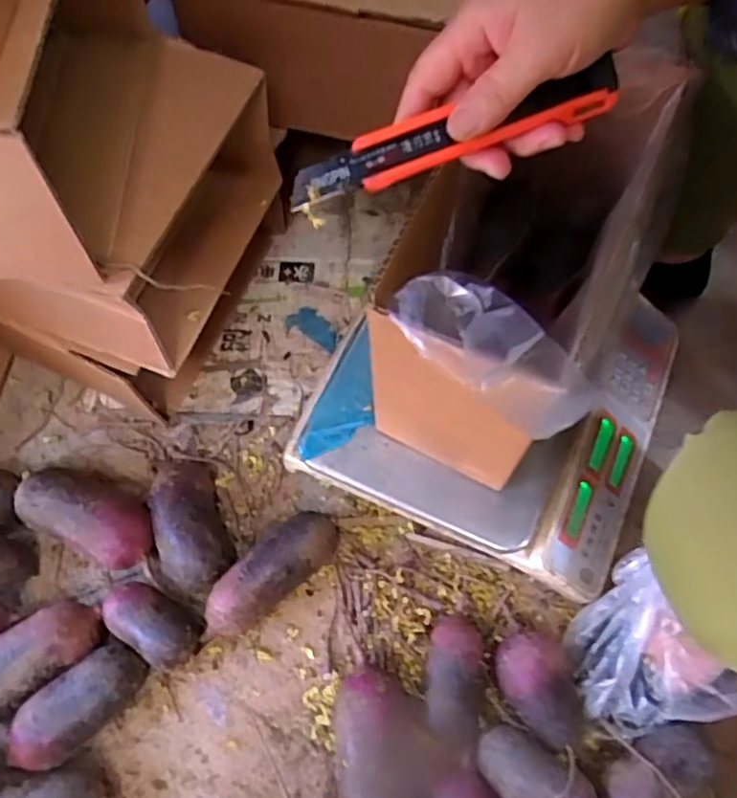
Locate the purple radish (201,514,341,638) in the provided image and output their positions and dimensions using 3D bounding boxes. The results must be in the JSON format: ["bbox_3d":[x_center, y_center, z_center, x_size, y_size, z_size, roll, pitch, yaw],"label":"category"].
[{"bbox_3d":[-0.091,0.167,0.603,0.143,0.055,0.053,-40,71,-13],"label":"purple radish"}]

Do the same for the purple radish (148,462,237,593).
[{"bbox_3d":[-0.178,0.125,0.625,0.065,0.060,0.132,-23,68,-7],"label":"purple radish"}]

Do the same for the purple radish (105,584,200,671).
[{"bbox_3d":[-0.204,0.213,0.600,0.097,0.048,0.056,32,73,14],"label":"purple radish"}]

